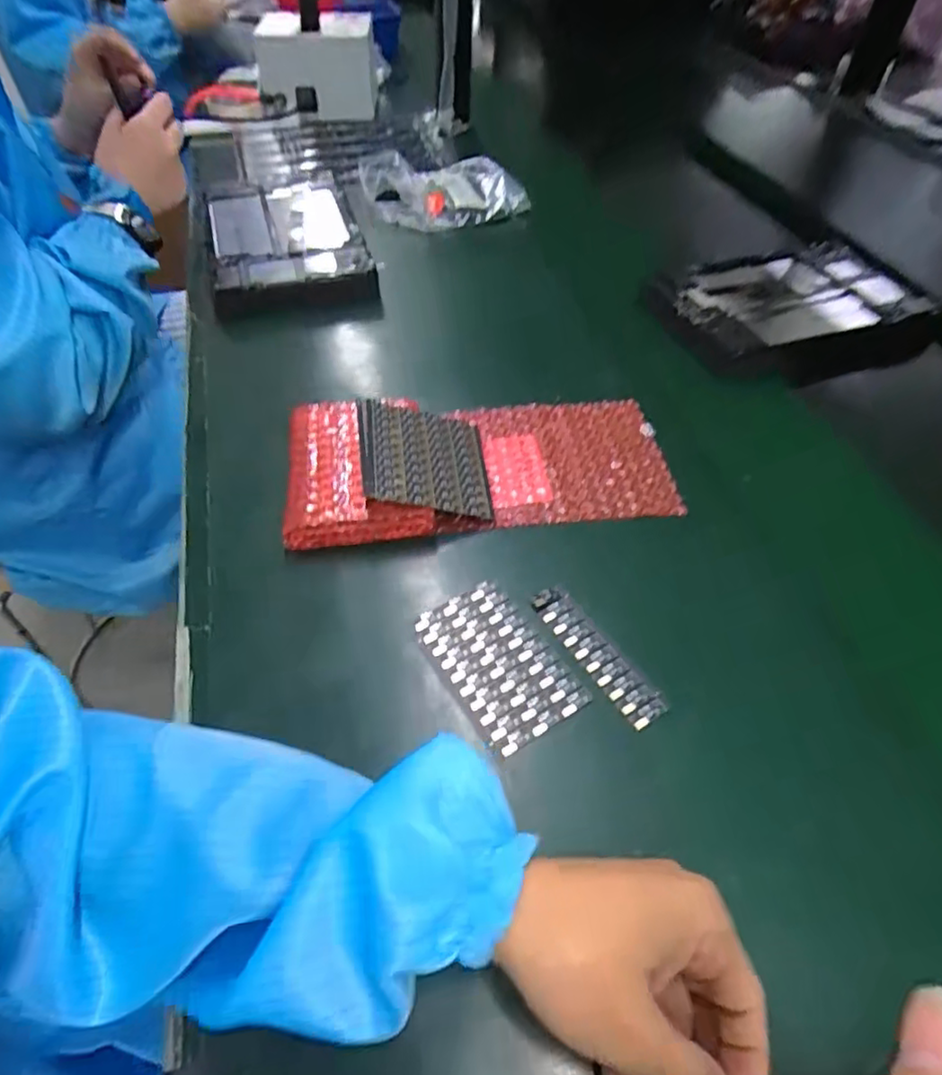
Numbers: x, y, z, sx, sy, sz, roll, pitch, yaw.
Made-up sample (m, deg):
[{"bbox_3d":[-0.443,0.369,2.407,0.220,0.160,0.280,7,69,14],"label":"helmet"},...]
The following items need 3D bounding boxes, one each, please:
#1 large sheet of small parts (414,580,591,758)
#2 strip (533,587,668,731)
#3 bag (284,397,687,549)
[{"bbox_3d":[0.015,0.071,0.371,0.059,0.004,0.097,-28,56,-21],"label":"large sheet of small parts"},{"bbox_3d":[0.072,0.067,0.372,0.023,0.004,0.096,-29,56,-22],"label":"strip"},{"bbox_3d":[0.007,-0.059,0.459,0.266,0.026,0.121,-6,51,-5],"label":"bag"}]

